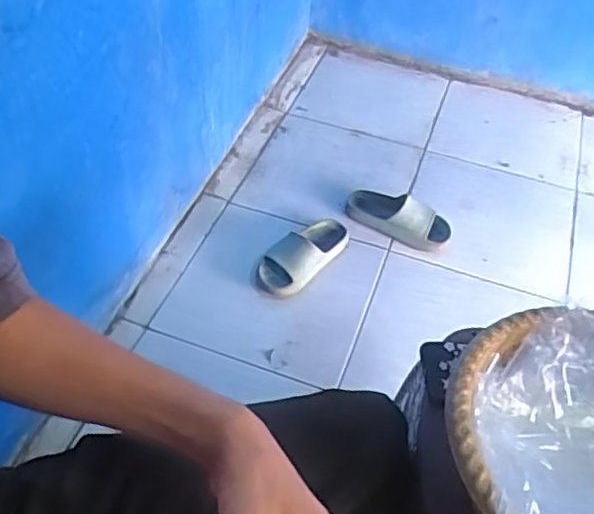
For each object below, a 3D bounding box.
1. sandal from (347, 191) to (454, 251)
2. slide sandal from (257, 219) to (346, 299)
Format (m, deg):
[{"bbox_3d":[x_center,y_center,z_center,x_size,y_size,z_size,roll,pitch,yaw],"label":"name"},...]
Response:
[{"bbox_3d":[0.238,-0.096,1.479,0.253,0.071,0.117,27,53,17],"label":"sandal"},{"bbox_3d":[0.015,-0.015,1.395,0.102,0.076,0.254,34,55,22],"label":"slide sandal"}]

